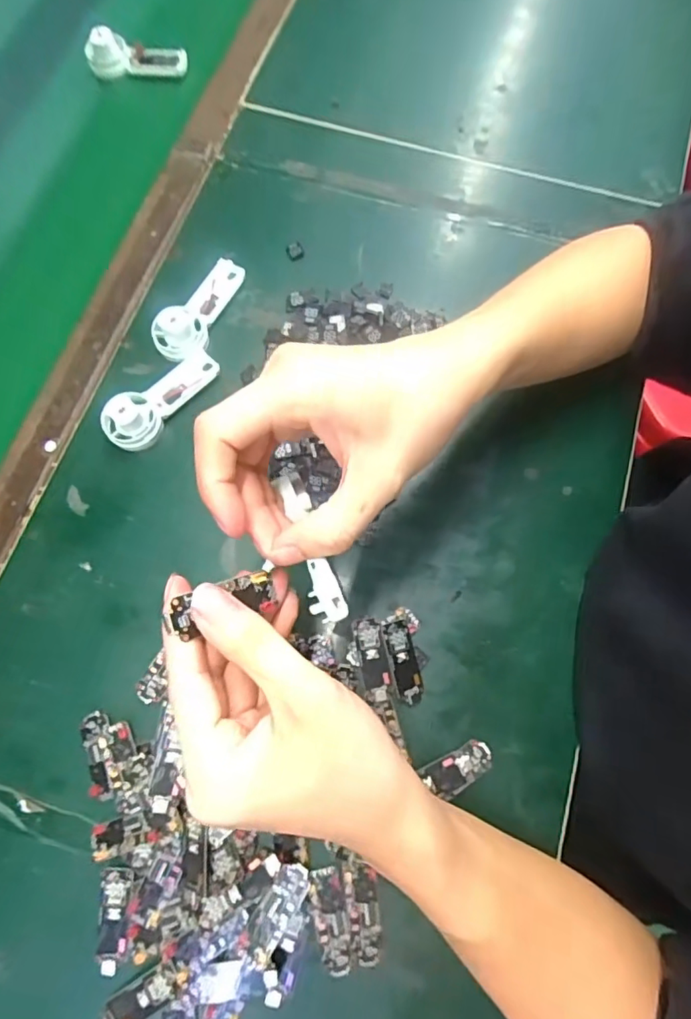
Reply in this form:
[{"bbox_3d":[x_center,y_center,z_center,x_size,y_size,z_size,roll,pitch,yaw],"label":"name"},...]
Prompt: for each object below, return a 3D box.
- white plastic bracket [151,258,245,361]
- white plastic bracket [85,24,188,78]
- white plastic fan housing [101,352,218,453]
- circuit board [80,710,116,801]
[{"bbox_3d":[-0.114,-0.160,0.410,0.036,0.029,0.093,23,74,6],"label":"white plastic bracket"},{"bbox_3d":[-0.196,-0.428,0.497,0.095,0.031,0.023,3,73,1],"label":"white plastic bracket"},{"bbox_3d":[-0.134,-0.082,0.387,0.033,0.028,0.092,43,78,11],"label":"white plastic fan housing"},{"bbox_3d":[-0.152,0.151,0.328,0.017,0.007,0.050,-15,74,-5],"label":"circuit board"}]

